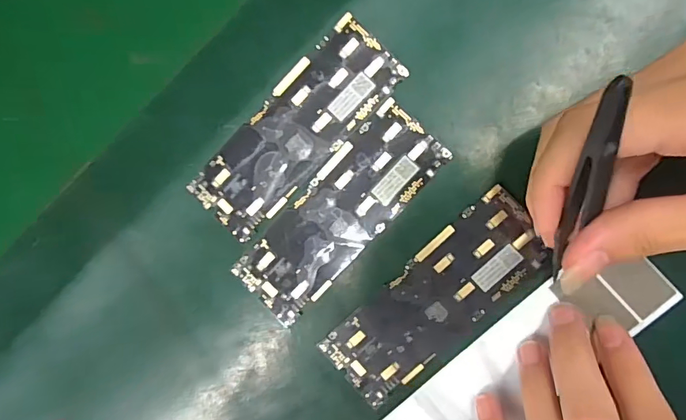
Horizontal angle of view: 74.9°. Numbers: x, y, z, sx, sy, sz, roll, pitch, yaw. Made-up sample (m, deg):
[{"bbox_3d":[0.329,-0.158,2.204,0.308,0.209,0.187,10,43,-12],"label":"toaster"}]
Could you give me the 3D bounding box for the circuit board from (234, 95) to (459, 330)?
[{"bbox_3d":[-0.002,0.003,0.233,0.044,0.004,0.123,43,96,4],"label":"circuit board"}]

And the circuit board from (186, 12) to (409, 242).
[{"bbox_3d":[-0.026,-0.040,0.234,0.043,0.004,0.123,45,96,4],"label":"circuit board"}]

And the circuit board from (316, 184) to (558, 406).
[{"bbox_3d":[0.048,0.047,0.228,0.121,0.004,0.049,-42,87,7],"label":"circuit board"}]

